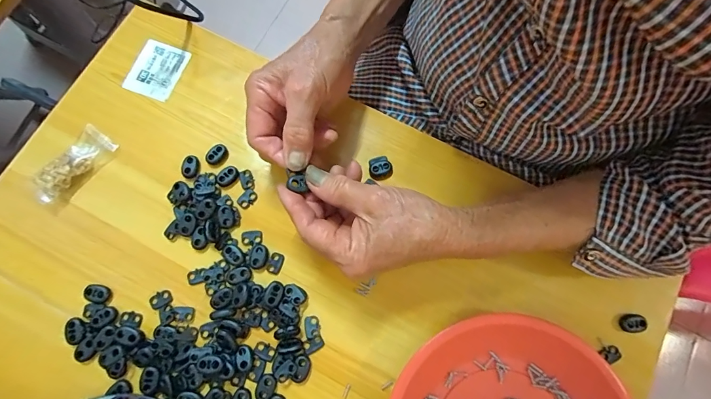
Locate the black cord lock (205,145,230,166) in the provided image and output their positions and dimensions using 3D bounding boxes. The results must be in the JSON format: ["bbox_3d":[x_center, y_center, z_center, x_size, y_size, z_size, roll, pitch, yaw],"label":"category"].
[{"bbox_3d":[-0.131,-0.042,0.348,0.014,0.004,0.021,38,79,9],"label":"black cord lock"}]

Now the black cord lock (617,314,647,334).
[{"bbox_3d":[0.239,0.107,0.319,0.019,0.009,0.015,2,76,0],"label":"black cord lock"}]

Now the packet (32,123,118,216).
[{"bbox_3d":[-0.264,-0.030,0.343,0.031,0.017,0.082,33,78,8],"label":"packet"}]

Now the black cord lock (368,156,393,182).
[{"bbox_3d":[0.023,-0.030,0.351,0.022,0.006,0.021,-3,76,-1],"label":"black cord lock"}]

